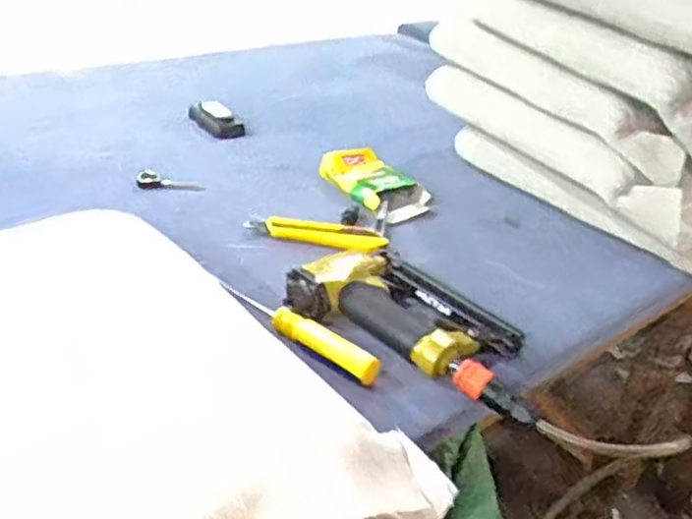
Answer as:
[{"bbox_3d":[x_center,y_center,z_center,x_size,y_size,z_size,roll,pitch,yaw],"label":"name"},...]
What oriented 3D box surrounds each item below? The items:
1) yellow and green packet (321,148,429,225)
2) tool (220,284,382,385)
[{"bbox_3d":[0.038,-0.105,0.899,0.091,0.031,0.146,-17,39,-32],"label":"yellow and green packet"},{"bbox_3d":[-0.046,0.063,0.623,0.179,0.024,0.018,27,38,29],"label":"tool"}]

